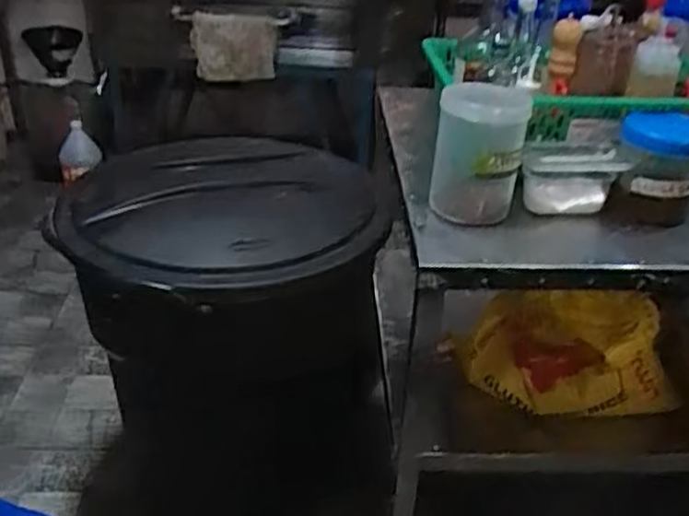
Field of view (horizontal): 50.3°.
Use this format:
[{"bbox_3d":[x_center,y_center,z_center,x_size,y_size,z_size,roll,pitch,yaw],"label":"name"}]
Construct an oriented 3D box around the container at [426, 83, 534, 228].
[{"bbox_3d":[0.200,-0.141,1.107,0.128,0.221,0.108,9,32,11],"label":"container"}]

